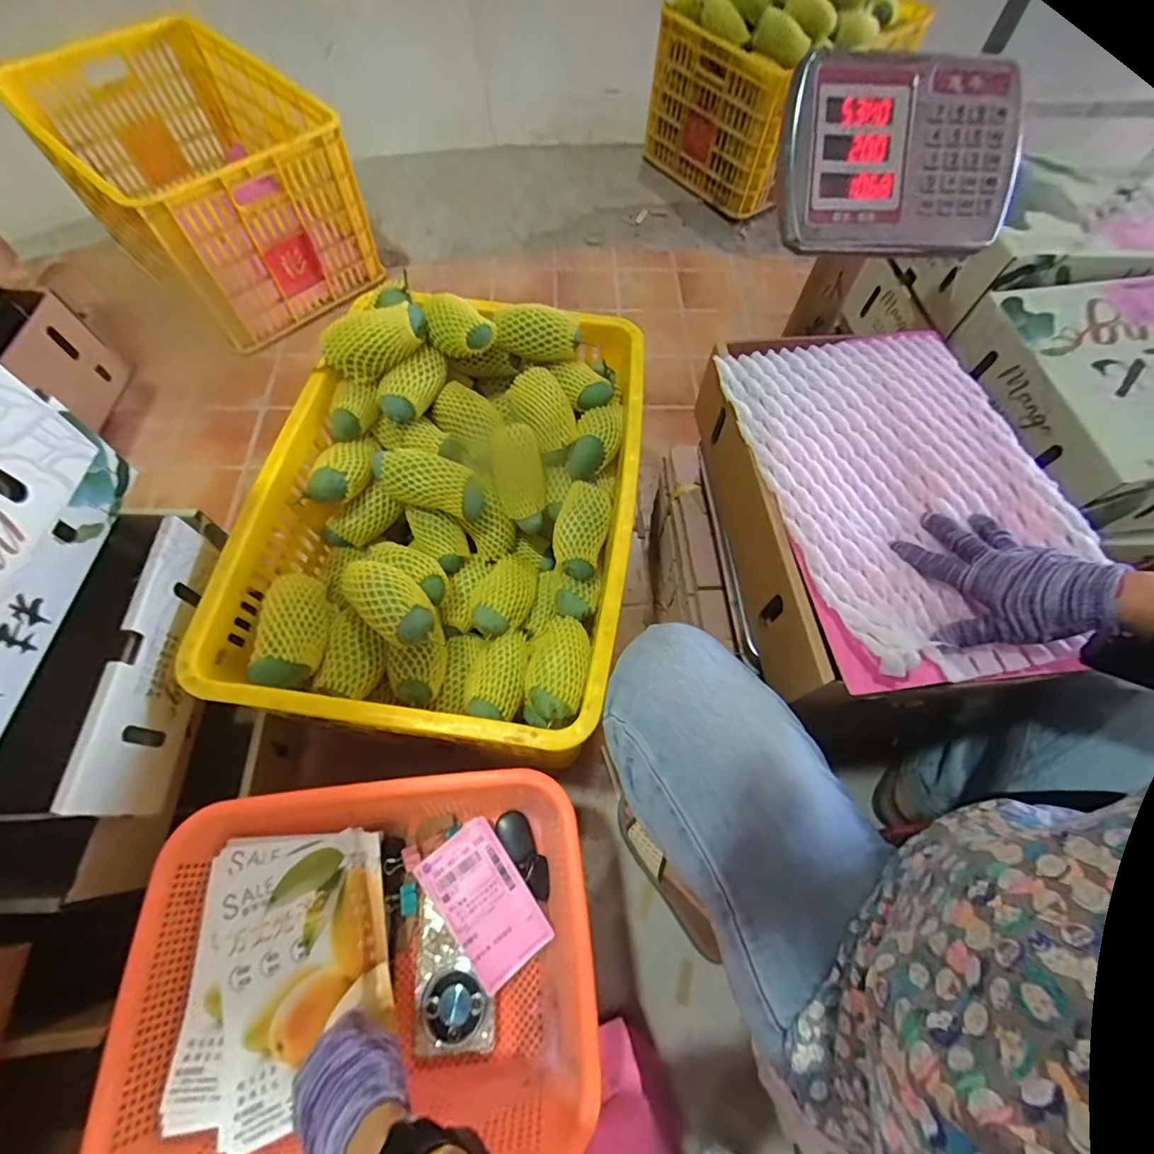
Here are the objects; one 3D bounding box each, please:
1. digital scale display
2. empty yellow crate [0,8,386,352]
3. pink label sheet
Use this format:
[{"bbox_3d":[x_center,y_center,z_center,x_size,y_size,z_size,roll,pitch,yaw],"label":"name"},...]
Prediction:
[{"bbox_3d":[0.335,-0.423,0.504,0.258,0.043,0.161,-7,110,-8],"label":"digital scale display"},{"bbox_3d":[-0.833,-0.890,1.117,0.663,0.306,0.427,41,70,16],"label":"empty yellow crate"},{"bbox_3d":[-0.092,0.321,0.497,0.081,0.004,0.134,-34,69,-24],"label":"pink label sheet"}]

